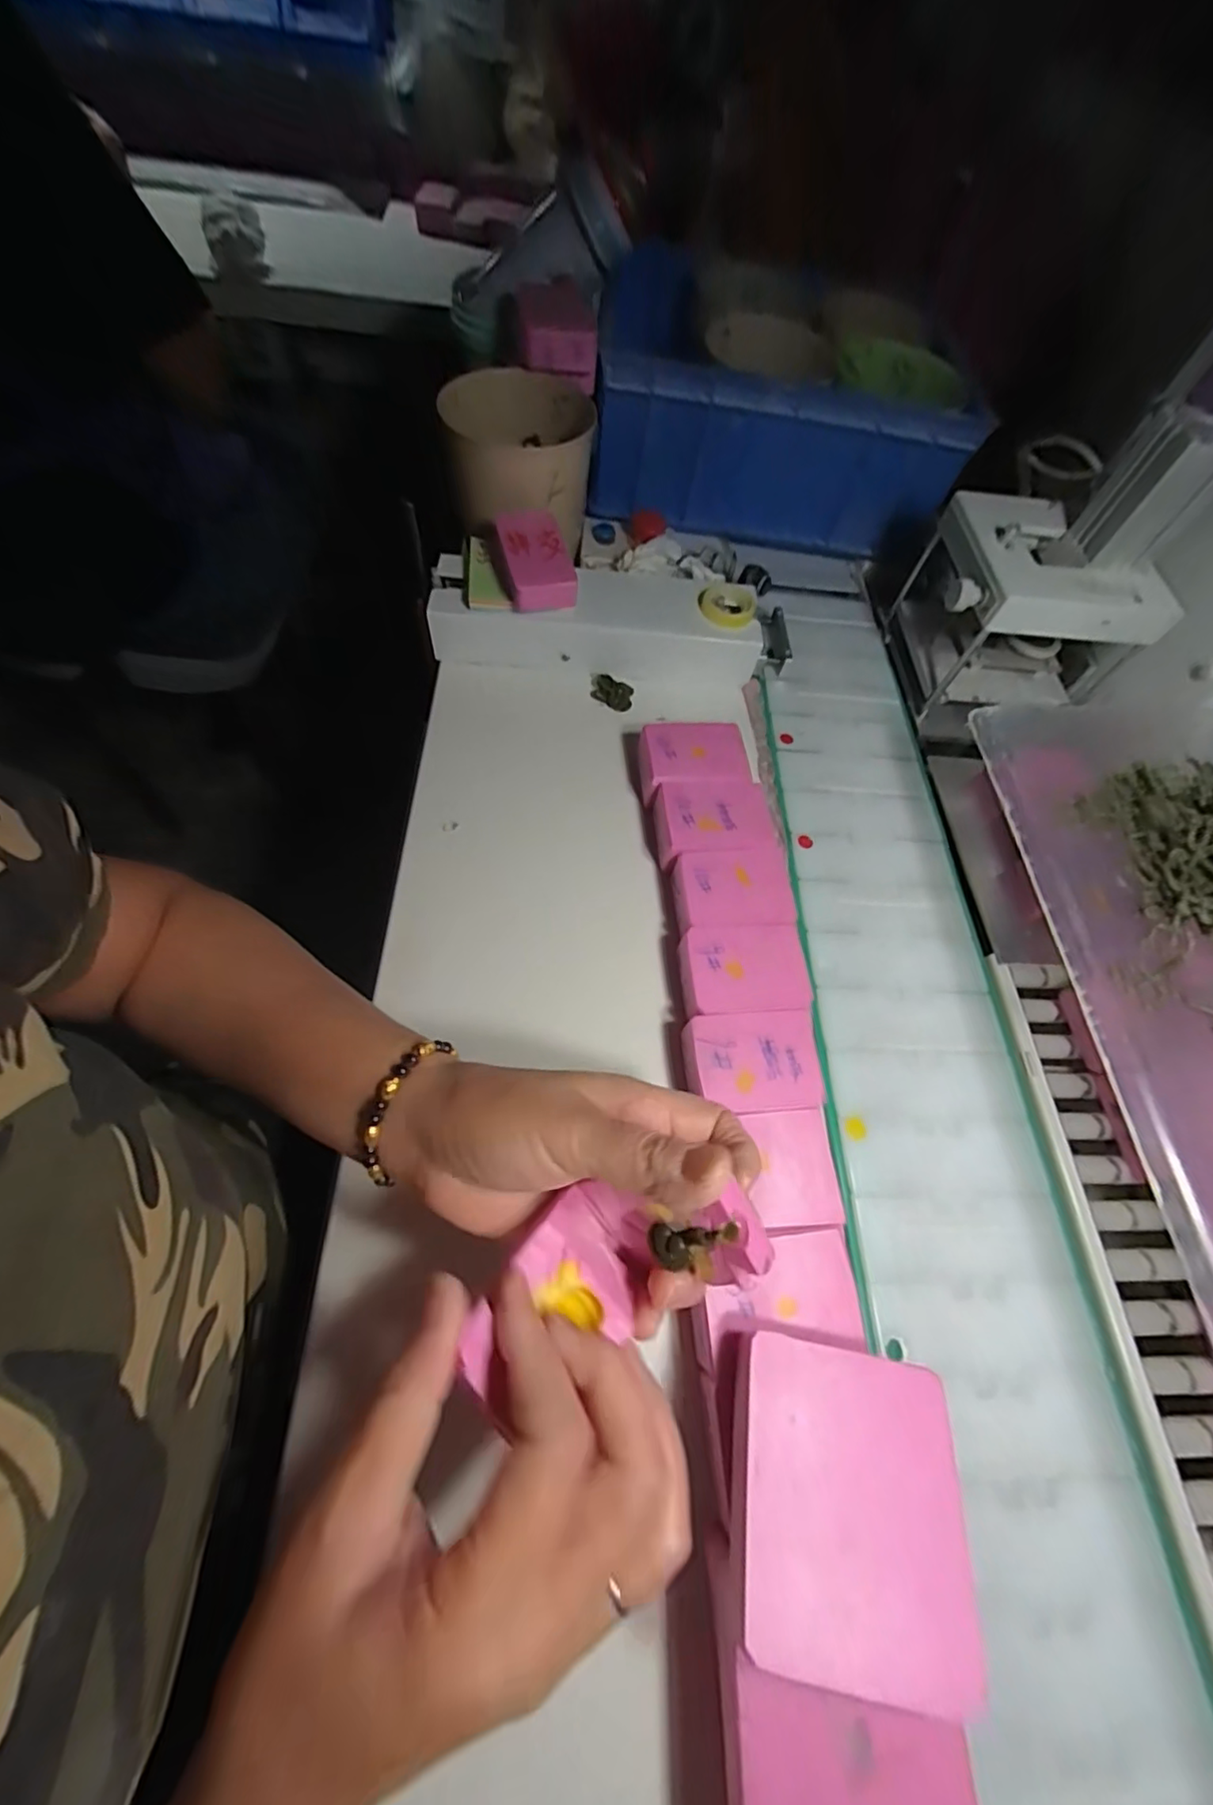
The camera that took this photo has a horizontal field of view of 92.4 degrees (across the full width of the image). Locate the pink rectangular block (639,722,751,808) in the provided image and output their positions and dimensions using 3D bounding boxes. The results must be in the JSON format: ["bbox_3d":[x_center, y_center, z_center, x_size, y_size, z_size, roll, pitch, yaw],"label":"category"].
[{"bbox_3d":[0.060,-0.097,0.417,0.071,0.035,0.054,0,63,-5],"label":"pink rectangular block"}]

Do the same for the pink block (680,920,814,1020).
[{"bbox_3d":[0.079,0.043,0.347,0.072,0.028,0.053,-2,63,-6],"label":"pink block"}]

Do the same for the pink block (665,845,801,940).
[{"bbox_3d":[0.078,-0.004,0.372,0.071,0.030,0.054,-3,63,-7],"label":"pink block"}]

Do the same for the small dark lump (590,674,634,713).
[{"bbox_3d":[0.004,-0.167,0.463,0.036,0.007,0.024,23,63,6],"label":"small dark lump"}]

